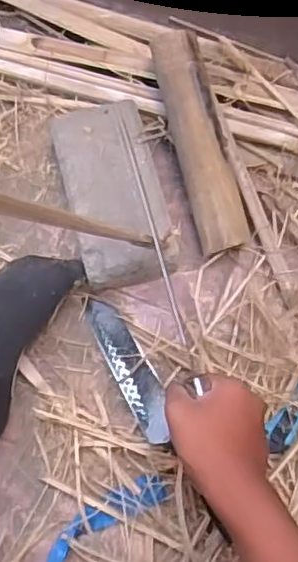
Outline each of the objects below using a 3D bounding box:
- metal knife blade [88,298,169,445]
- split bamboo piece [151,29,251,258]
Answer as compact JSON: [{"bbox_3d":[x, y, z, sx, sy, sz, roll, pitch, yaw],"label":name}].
[{"bbox_3d":[-0.020,0.094,0.668,0.040,0.006,0.170,-26,68,-7],"label":"metal knife blade"},{"bbox_3d":[0.060,-0.156,0.682,0.059,0.033,0.245,-15,88,-3],"label":"split bamboo piece"}]

